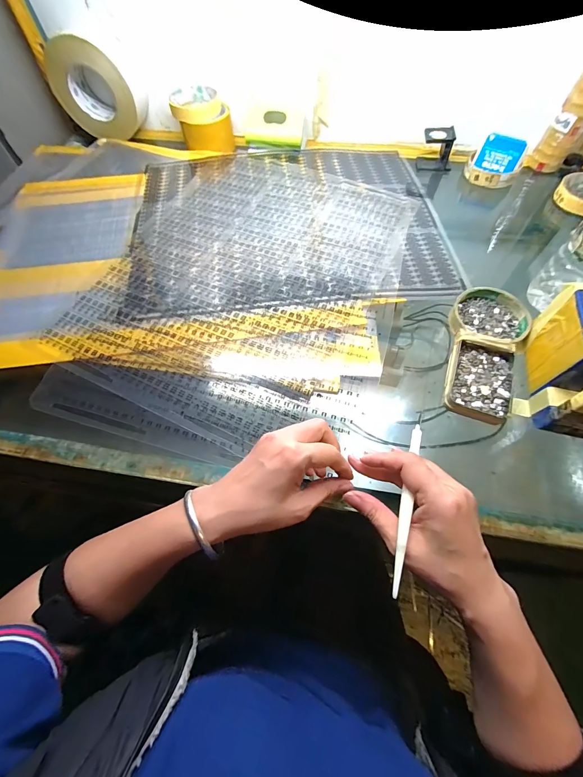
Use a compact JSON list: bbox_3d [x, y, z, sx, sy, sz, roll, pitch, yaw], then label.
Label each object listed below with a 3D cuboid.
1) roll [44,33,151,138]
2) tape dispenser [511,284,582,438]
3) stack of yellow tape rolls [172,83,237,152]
[{"bbox_3d":[-0.336,-0.516,0.561,0.133,0.130,0.062,15,62,9],"label":"roll"},{"bbox_3d":[0.275,-0.025,0.306,0.053,0.074,0.127,15,62,9],"label":"tape dispenser"},{"bbox_3d":[-0.153,-0.468,0.555,0.094,0.061,0.085,-12,62,-5],"label":"stack of yellow tape rolls"}]

